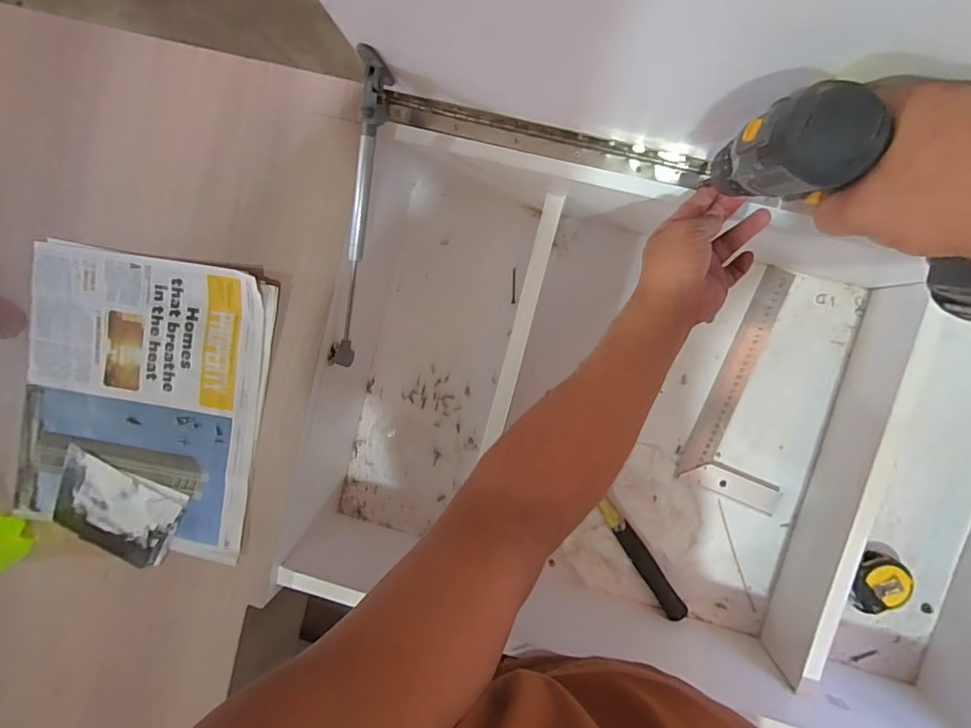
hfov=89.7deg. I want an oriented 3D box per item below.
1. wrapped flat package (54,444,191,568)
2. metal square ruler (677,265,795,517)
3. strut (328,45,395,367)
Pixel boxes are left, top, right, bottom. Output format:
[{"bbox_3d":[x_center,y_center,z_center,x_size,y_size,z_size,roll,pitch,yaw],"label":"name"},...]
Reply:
[{"bbox_3d":[-0.411,0.167,0.544,0.138,0.018,0.103,21,96,4],"label":"wrapped flat package"},{"bbox_3d":[0.373,0.037,0.642,0.131,0.009,0.299,22,96,4],"label":"metal square ruler"},{"bbox_3d":[-0.127,-0.138,0.493,0.019,0.045,0.305,17,115,4],"label":"strut"}]

